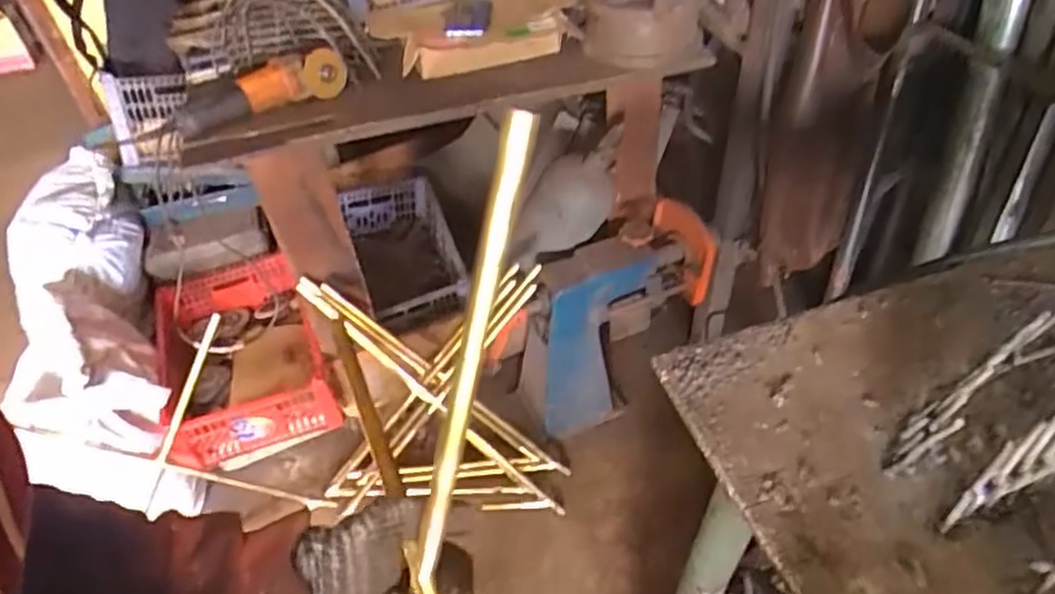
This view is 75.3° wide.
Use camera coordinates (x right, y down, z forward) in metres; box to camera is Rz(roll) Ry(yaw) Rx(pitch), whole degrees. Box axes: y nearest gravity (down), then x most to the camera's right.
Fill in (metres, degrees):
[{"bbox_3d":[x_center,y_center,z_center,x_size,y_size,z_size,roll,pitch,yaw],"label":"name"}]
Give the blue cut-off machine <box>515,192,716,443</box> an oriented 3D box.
[{"bbox_3d":[0.179,0.023,1.523,0.420,0.434,0.270,-12,36,-7],"label":"blue cut-off machine"}]

